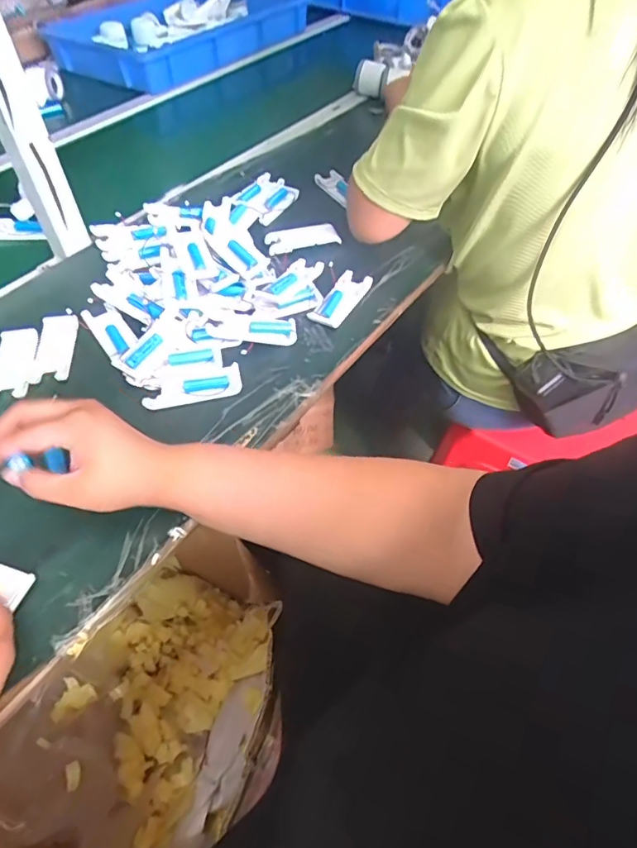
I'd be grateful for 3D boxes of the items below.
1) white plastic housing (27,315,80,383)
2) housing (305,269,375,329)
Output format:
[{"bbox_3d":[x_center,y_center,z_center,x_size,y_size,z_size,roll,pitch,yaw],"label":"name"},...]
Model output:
[{"bbox_3d":[-0.307,-0.092,0.593,0.047,0.010,0.099,-3,52,-2],"label":"white plastic housing"},{"bbox_3d":[0.028,-0.157,0.642,0.046,0.019,0.099,24,56,18],"label":"housing"}]

